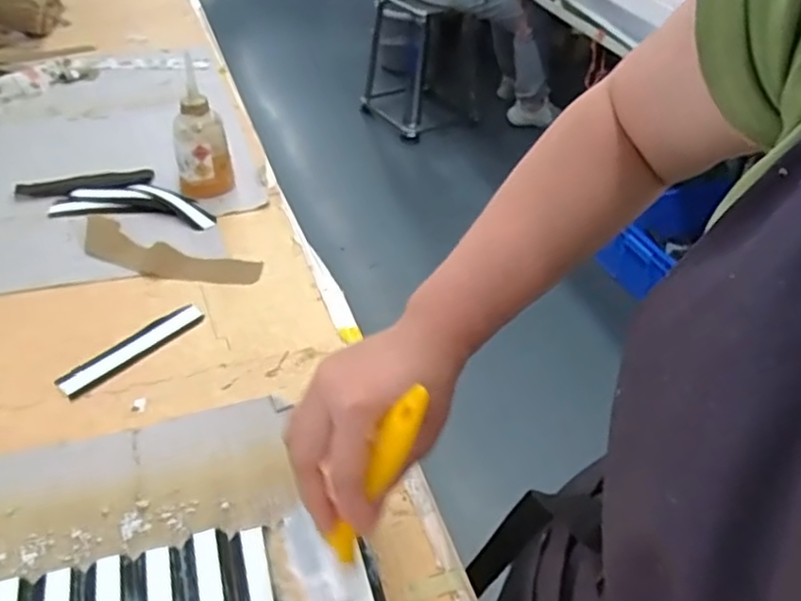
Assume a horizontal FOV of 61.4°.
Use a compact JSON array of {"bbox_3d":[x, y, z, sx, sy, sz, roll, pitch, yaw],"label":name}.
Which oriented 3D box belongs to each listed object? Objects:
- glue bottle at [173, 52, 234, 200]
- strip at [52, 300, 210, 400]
[{"bbox_3d":[-0.235,-0.195,0.798,0.062,0.151,0.050,-6,41,-16],"label":"glue bottle"},{"bbox_3d":[-0.244,0.043,0.621,0.031,0.005,0.143,31,45,27],"label":"strip"}]

